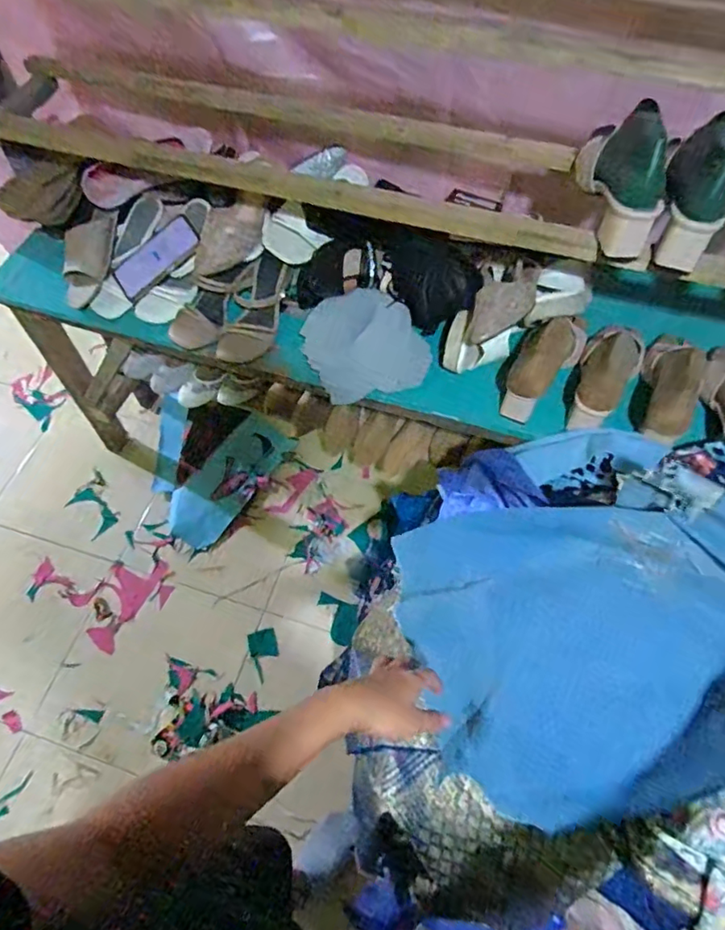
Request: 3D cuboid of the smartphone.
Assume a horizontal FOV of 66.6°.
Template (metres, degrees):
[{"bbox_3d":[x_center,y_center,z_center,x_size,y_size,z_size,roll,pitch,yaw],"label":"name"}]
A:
[{"bbox_3d":[-0.366,-0.369,0.980,0.165,0.013,0.066,-42,86,-1],"label":"smartphone"}]

